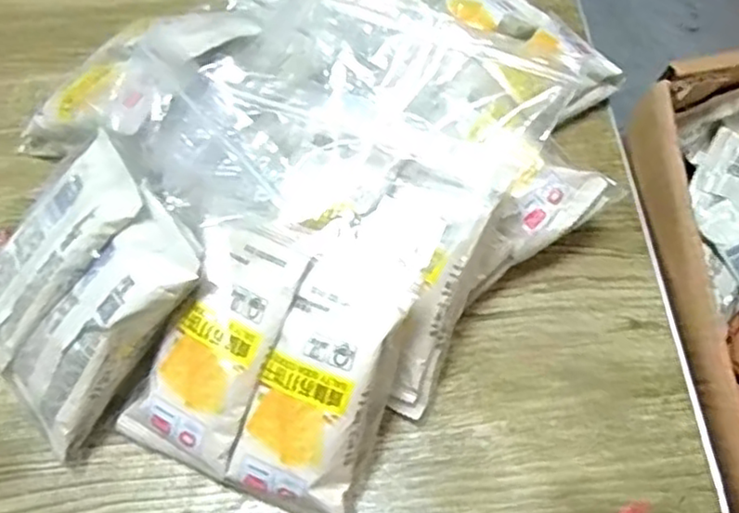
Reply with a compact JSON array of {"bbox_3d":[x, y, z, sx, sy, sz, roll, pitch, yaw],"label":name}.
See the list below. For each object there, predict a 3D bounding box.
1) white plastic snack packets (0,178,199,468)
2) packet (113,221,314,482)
[{"bbox_3d":[-0.133,0.034,0.348,0.057,0.033,0.126,40,99,20],"label":"white plastic snack packets"},{"bbox_3d":[-0.078,0.048,0.340,0.059,0.019,0.129,27,94,15],"label":"packet"}]

